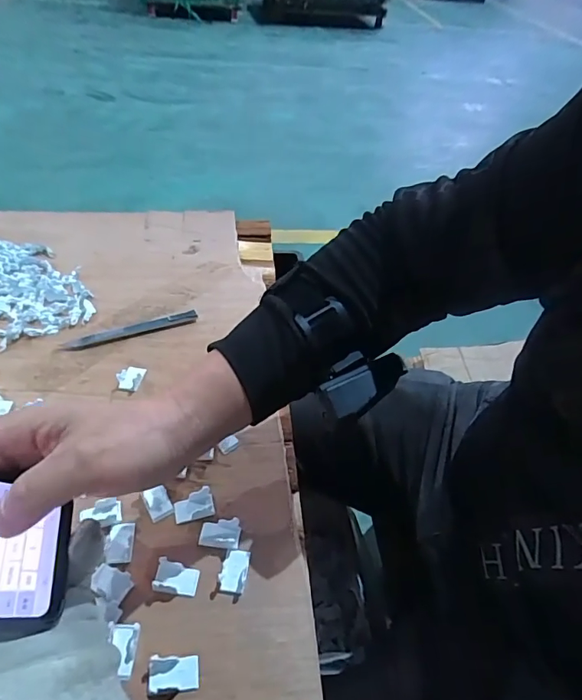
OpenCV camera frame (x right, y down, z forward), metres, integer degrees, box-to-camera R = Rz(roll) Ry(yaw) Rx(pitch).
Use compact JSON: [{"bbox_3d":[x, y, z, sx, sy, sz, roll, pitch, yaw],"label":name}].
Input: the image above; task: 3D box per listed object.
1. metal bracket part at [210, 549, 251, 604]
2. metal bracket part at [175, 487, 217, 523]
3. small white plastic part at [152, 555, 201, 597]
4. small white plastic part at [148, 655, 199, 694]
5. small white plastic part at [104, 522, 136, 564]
[{"bbox_3d":[-0.042,0.164,0.340,0.020,0.004,0.037,14,45,8],"label":"metal bracket part"},{"bbox_3d":[-0.077,0.123,0.371,0.030,0.007,0.022,-9,47,-14],"label":"metal bracket part"},{"bbox_3d":[-0.081,0.161,0.330,0.029,0.015,0.019,9,45,3],"label":"small white plastic part"},{"bbox_3d":[-0.074,0.202,0.292,0.031,0.014,0.019,-1,45,-7],"label":"small white plastic part"},{"bbox_3d":[-0.127,0.144,0.348,0.019,0.004,0.028,-3,46,-9],"label":"small white plastic part"}]

